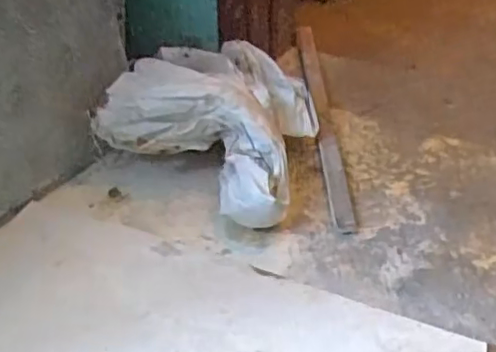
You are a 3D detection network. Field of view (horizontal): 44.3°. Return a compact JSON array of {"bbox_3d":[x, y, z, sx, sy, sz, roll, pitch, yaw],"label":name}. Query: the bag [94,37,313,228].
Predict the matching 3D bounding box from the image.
[{"bbox_3d":[-0.051,-0.073,0.863,0.271,0.122,0.265,12,40,15],"label":"bag"}]

